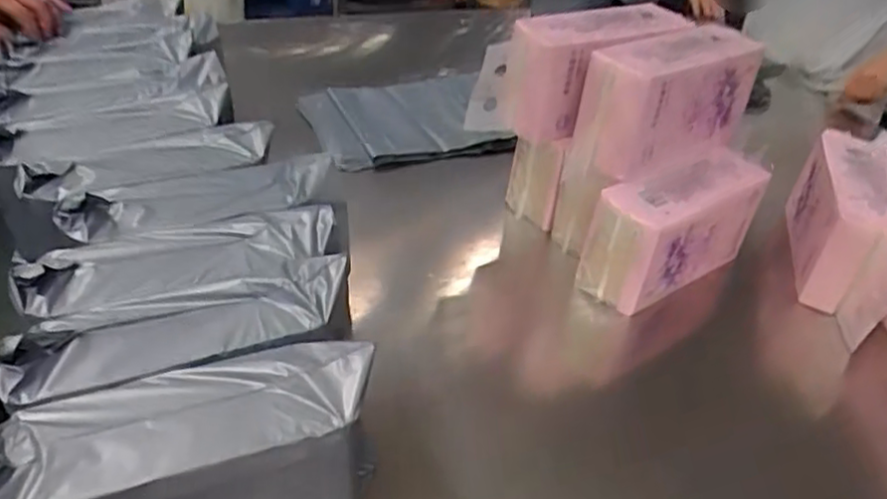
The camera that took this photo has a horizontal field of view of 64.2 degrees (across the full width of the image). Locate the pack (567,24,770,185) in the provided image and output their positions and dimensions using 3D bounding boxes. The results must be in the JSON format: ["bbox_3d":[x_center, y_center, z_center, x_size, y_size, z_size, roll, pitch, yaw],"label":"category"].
[{"bbox_3d":[0.290,-0.188,0.907,0.273,0.140,0.110,-26,48,-35],"label":"pack"}]

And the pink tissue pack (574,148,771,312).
[{"bbox_3d":[0.288,-0.028,0.881,0.243,0.126,0.099,-24,47,-33],"label":"pink tissue pack"}]

